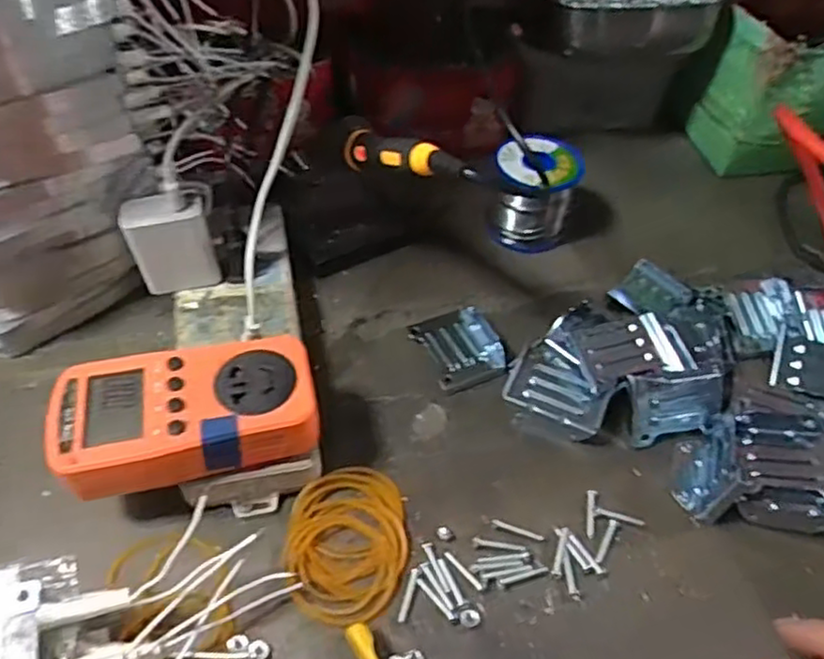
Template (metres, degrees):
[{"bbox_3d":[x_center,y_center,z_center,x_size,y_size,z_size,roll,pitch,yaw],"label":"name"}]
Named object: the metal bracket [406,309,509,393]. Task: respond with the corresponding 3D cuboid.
[{"bbox_3d":[0.032,0.013,0.460,0.051,0.014,0.059,-14,50,-17],"label":"metal bracket"}]

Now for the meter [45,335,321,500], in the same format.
[{"bbox_3d":[-0.115,0.043,0.352,0.126,0.034,0.067,-8,50,-11],"label":"meter"}]

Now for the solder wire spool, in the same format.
[{"bbox_3d":[0.096,-0.106,0.539,0.058,0.068,0.059,2,47,-3],"label":"solder wire spool"}]

